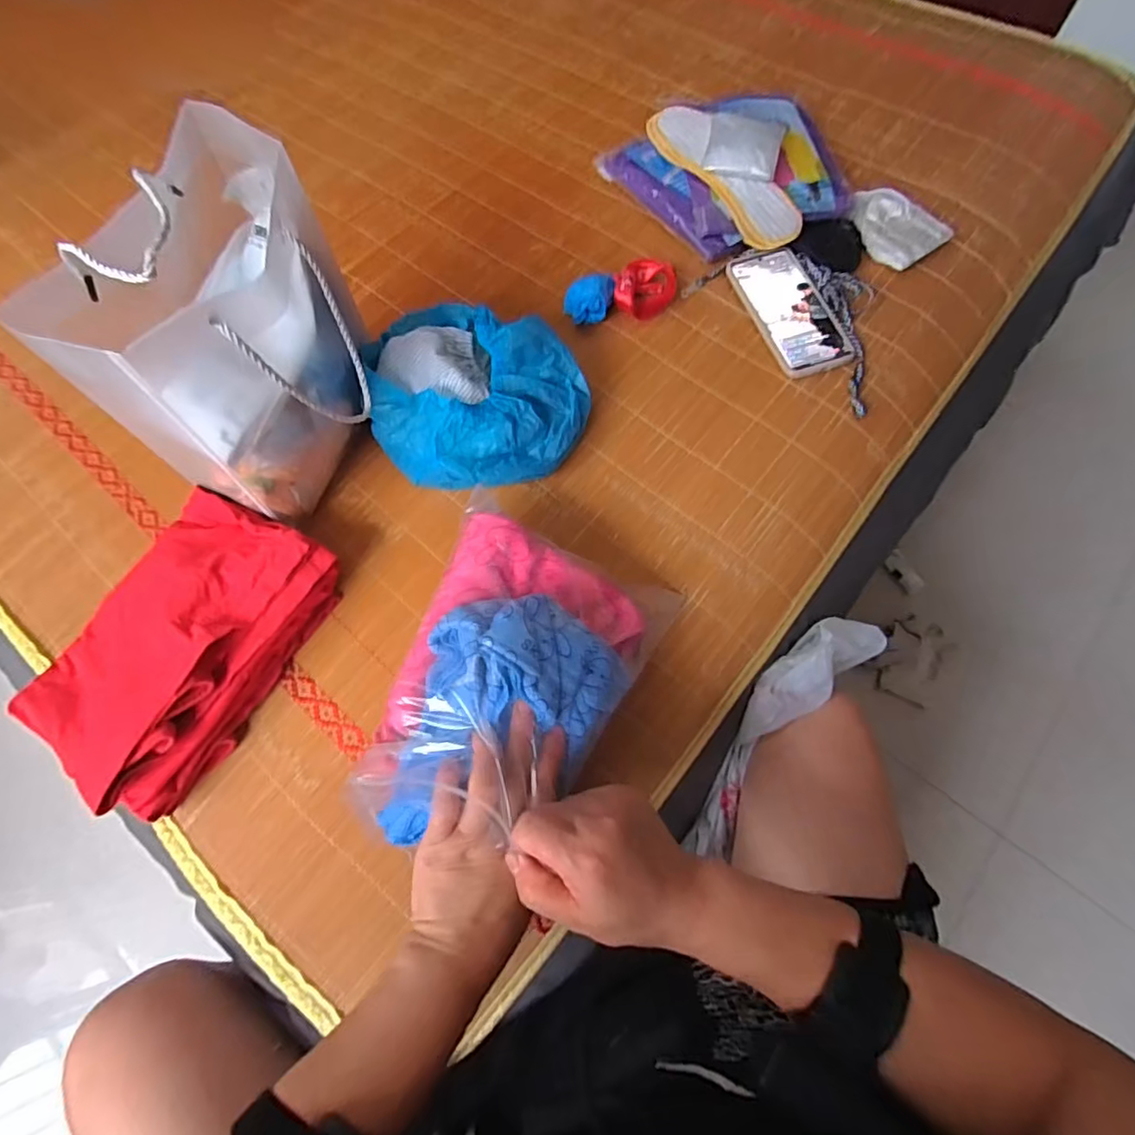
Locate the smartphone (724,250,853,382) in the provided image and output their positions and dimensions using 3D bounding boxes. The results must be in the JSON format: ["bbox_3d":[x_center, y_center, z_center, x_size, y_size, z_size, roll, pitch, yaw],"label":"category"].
[{"bbox_3d":[0.247,-0.286,0.632,0.077,0.006,0.168,-19,71,-3],"label":"smartphone"}]

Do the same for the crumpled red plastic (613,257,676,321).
[{"bbox_3d":[0.086,-0.310,0.637,0.060,0.039,0.076,28,71,13],"label":"crumpled red plastic"}]

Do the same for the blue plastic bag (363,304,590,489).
[{"bbox_3d":[-0.092,-0.156,0.552,0.205,0.091,0.166,24,71,11],"label":"blue plastic bag"}]

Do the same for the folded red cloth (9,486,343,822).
[{"bbox_3d":[-0.321,0.063,0.483,0.148,0.068,0.240,29,71,14],"label":"folded red cloth"}]

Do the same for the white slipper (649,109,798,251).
[{"bbox_3d":[0.204,-0.478,0.666,0.119,0.048,0.240,-27,70,-9],"label":"white slipper"}]

